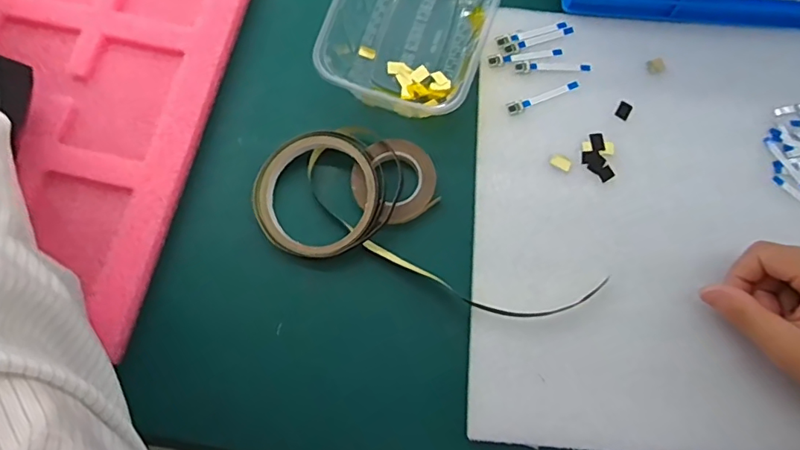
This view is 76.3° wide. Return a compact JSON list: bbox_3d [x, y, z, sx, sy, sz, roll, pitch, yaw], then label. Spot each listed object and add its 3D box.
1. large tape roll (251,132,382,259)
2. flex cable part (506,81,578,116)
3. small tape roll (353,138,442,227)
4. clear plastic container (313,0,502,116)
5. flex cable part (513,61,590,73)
[{"bbox_3d":[-0.060,-0.022,0.373,0.090,0.020,0.091,0,75,0],"label":"large tape roll"},{"bbox_3d":[0.111,-0.099,0.393,0.060,0.004,0.009,-20,76,-5],"label":"flex cable part"},{"bbox_3d":[-0.005,-0.034,0.380,0.061,0.017,0.063,0,75,0],"label":"small tape roll"},{"bbox_3d":[0.014,-0.162,0.396,0.113,0.055,0.164,19,76,5],"label":"clear plastic container"},{"bbox_3d":[0.120,-0.125,0.399,0.059,0.004,0.009,-2,75,0],"label":"flex cable part"}]

